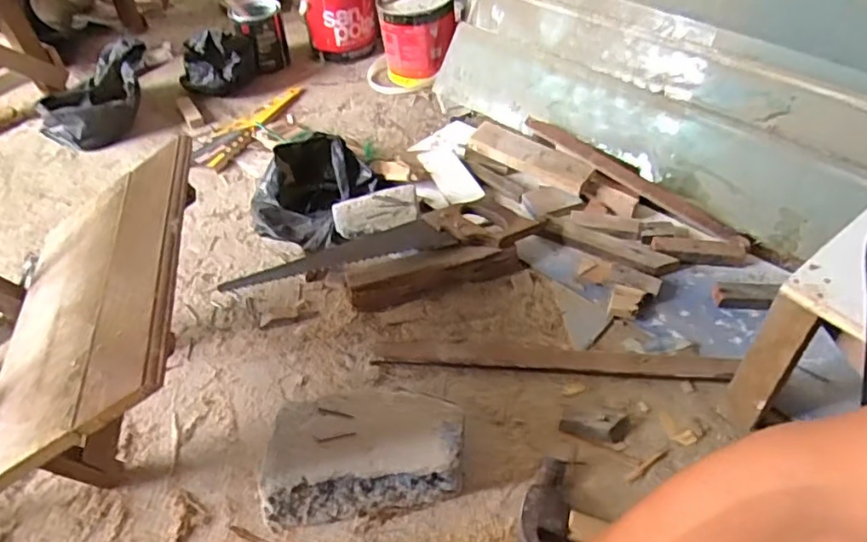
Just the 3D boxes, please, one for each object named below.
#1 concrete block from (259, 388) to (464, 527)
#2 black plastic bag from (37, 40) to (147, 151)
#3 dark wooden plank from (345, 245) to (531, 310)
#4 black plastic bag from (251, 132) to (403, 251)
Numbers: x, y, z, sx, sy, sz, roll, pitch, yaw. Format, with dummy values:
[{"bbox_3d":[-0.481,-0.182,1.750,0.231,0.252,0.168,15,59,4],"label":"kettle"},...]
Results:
[{"bbox_3d":[-0.075,0.192,0.669,0.214,0.073,0.115,-8,44,-5],"label":"concrete block"},{"bbox_3d":[-0.648,-0.333,1.182,0.161,0.138,0.183,7,45,10],"label":"black plastic bag"},{"bbox_3d":[0.004,0.000,0.868,0.244,0.070,0.024,-12,18,-9],"label":"dark wooden plank"},{"bbox_3d":[-0.179,-0.125,0.966,0.165,0.096,0.194,24,50,25],"label":"black plastic bag"}]

